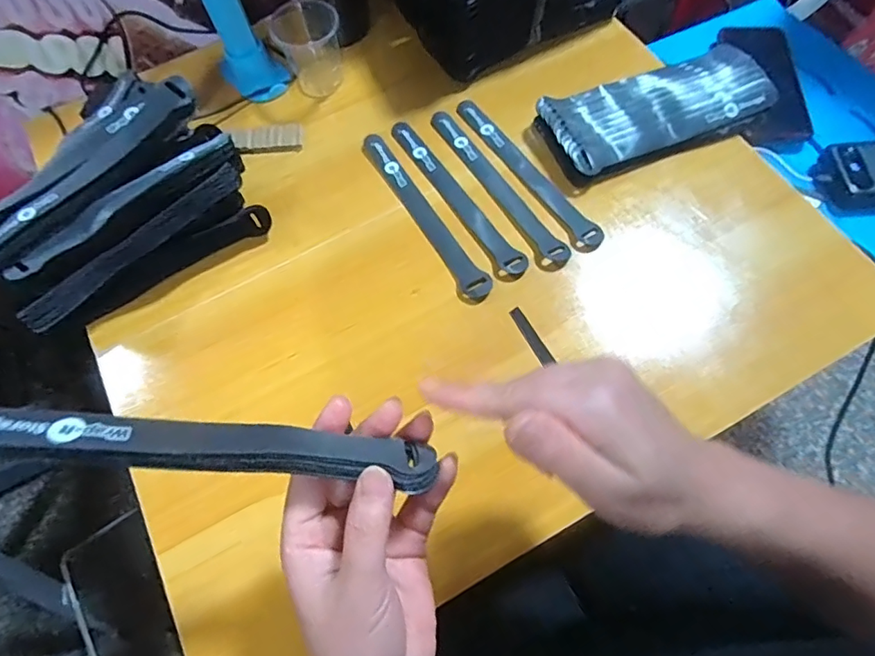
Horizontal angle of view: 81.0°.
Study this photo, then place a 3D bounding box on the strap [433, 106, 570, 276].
[{"bbox_3d":[0.051,-0.131,0.466,0.028,0.007,0.203,-29,67,-10],"label":"strap"}]

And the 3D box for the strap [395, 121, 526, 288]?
[{"bbox_3d":[0.015,-0.122,0.465,0.027,0.004,0.205,-29,67,-10],"label":"strap"}]

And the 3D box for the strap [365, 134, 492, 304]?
[{"bbox_3d":[-0.016,-0.104,0.457,0.026,0.005,0.204,-29,67,-10],"label":"strap"}]

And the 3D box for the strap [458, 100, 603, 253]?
[{"bbox_3d":[0.081,-0.146,0.471,0.027,0.004,0.201,-29,67,-10],"label":"strap"}]

